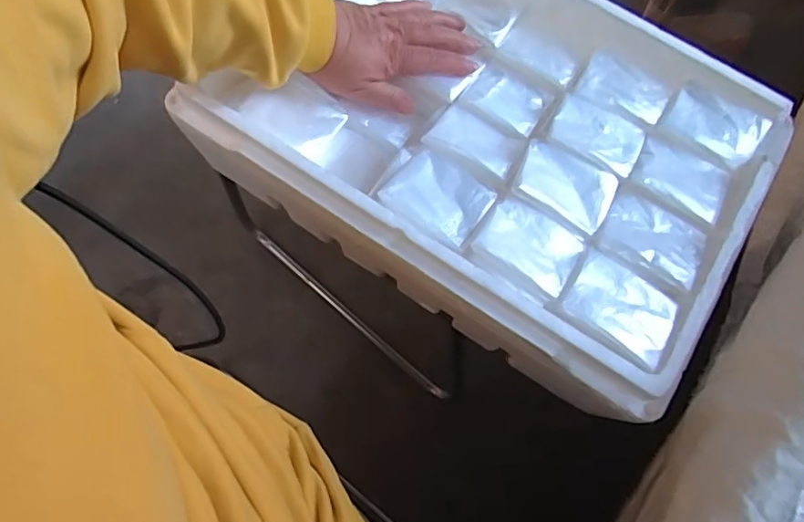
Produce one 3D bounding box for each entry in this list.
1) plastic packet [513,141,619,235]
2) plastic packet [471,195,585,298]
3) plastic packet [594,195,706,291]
[{"bbox_3d":[0.139,-0.064,0.439,0.081,0.020,0.063,26,72,7],"label":"plastic packet"},{"bbox_3d":[0.103,-0.014,0.414,0.077,0.019,0.060,30,73,9],"label":"plastic packet"},{"bbox_3d":[0.207,-0.019,0.430,0.078,0.019,0.063,30,73,9],"label":"plastic packet"}]

